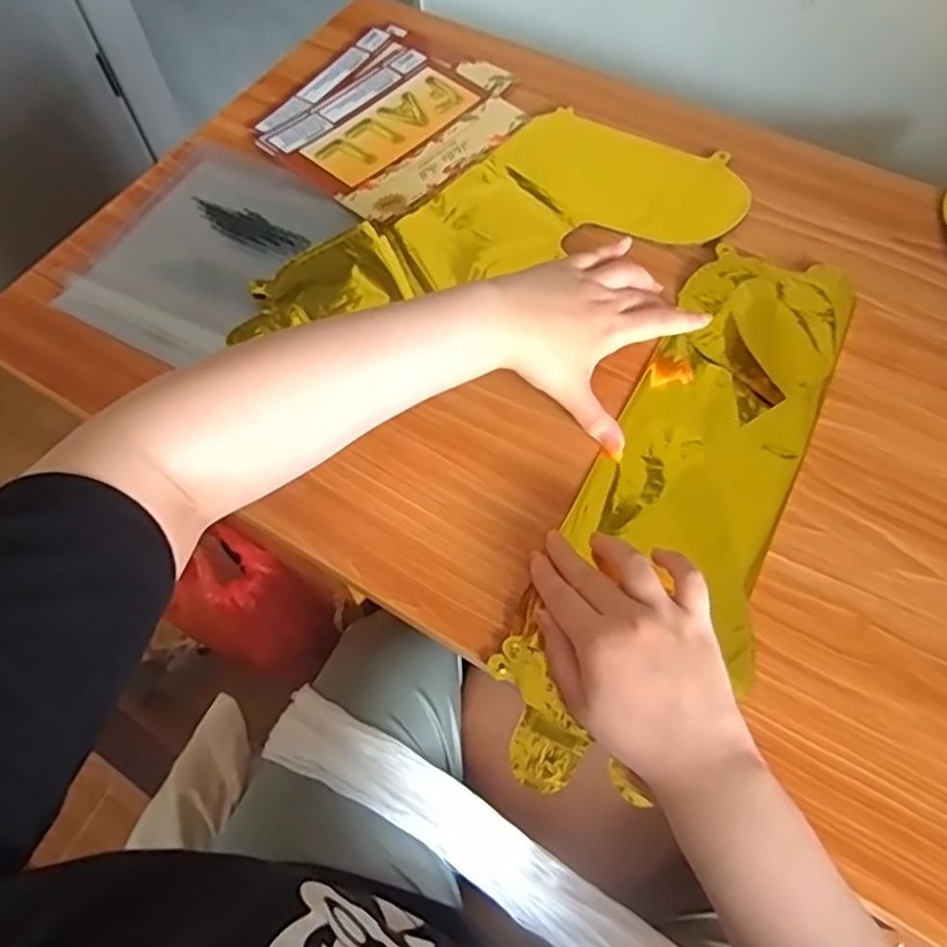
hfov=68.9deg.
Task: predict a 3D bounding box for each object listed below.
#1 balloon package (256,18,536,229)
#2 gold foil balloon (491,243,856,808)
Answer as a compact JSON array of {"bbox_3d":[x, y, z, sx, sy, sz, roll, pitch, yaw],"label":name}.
[{"bbox_3d":[-0.077,-0.342,0.656,0.204,0.007,0.223,39,71,19],"label":"balloon package"},{"bbox_3d":[0.153,0.008,0.472,0.138,0.018,0.433,27,68,15],"label":"gold foil balloon"}]

